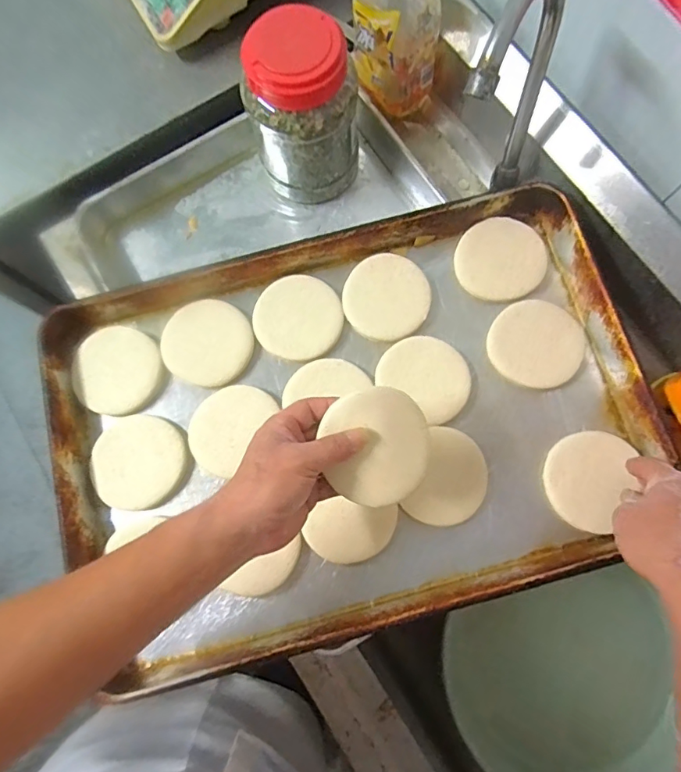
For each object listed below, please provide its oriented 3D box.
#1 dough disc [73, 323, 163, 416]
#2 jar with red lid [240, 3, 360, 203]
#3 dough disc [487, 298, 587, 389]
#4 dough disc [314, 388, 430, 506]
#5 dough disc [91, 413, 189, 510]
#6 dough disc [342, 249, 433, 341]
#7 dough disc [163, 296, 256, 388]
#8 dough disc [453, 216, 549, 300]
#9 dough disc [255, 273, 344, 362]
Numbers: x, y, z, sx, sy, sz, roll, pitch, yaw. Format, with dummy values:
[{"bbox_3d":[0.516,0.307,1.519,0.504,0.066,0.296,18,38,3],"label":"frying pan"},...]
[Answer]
[{"bbox_3d":[-0.246,-0.018,0.543,0.090,0.009,0.100,-9,79,-1],"label":"dough disc"},{"bbox_3d":[-0.043,-0.310,0.566,0.124,0.170,0.107,-2,79,0],"label":"jar with red lid"},{"bbox_3d":[0.216,-0.047,0.542,0.096,0.011,0.096,0,79,0],"label":"dough disc"},{"bbox_3d":[0.031,0.050,0.416,0.093,0.008,0.097,1,84,-13],"label":"dough disc"},{"bbox_3d":[-0.209,0.078,0.512,0.091,0.015,0.094,0,79,0],"label":"dough disc"},{"bbox_3d":[0.053,-0.101,0.559,0.093,0.010,0.100,0,79,0],"label":"dough disc"},{"bbox_3d":[-0.148,-0.049,0.545,0.097,0.011,0.093,0,79,0],"label":"dough disc"},{"bbox_3d":[0.184,-0.145,0.560,0.098,0.007,0.098,0,79,0],"label":"dough disc"},{"bbox_3d":[-0.046,-0.078,0.553,0.095,0.006,0.098,0,79,0],"label":"dough disc"}]

